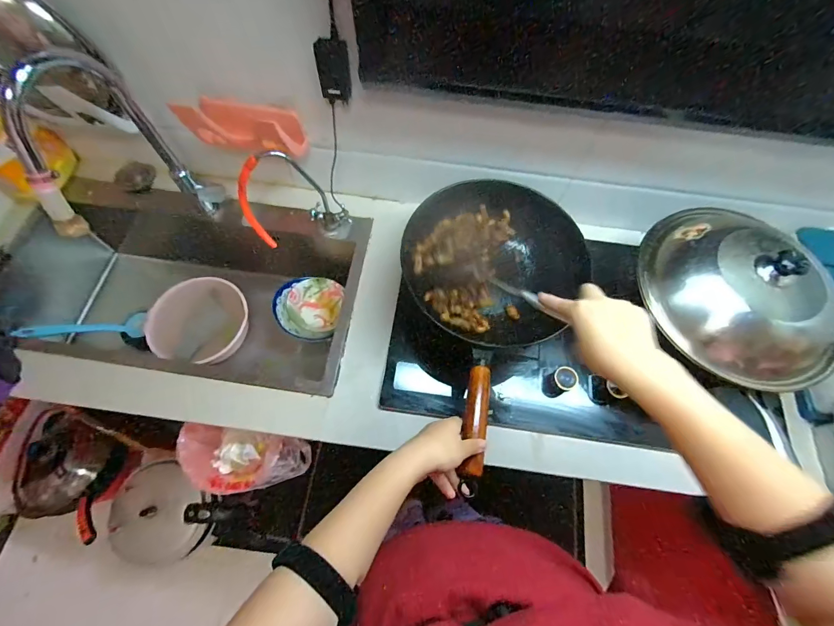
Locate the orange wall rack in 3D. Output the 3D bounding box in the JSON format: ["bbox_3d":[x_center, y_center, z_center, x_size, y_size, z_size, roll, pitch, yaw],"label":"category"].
[{"bbox_3d":[-0.332,-0.355,0.716,0.229,0.068,0.062,2,66,-17],"label":"orange wall rack"}]

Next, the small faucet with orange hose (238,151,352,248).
[{"bbox_3d":[-0.252,-0.231,0.770,0.199,0.232,0.085,-21,69,-10],"label":"small faucet with orange hose"}]

